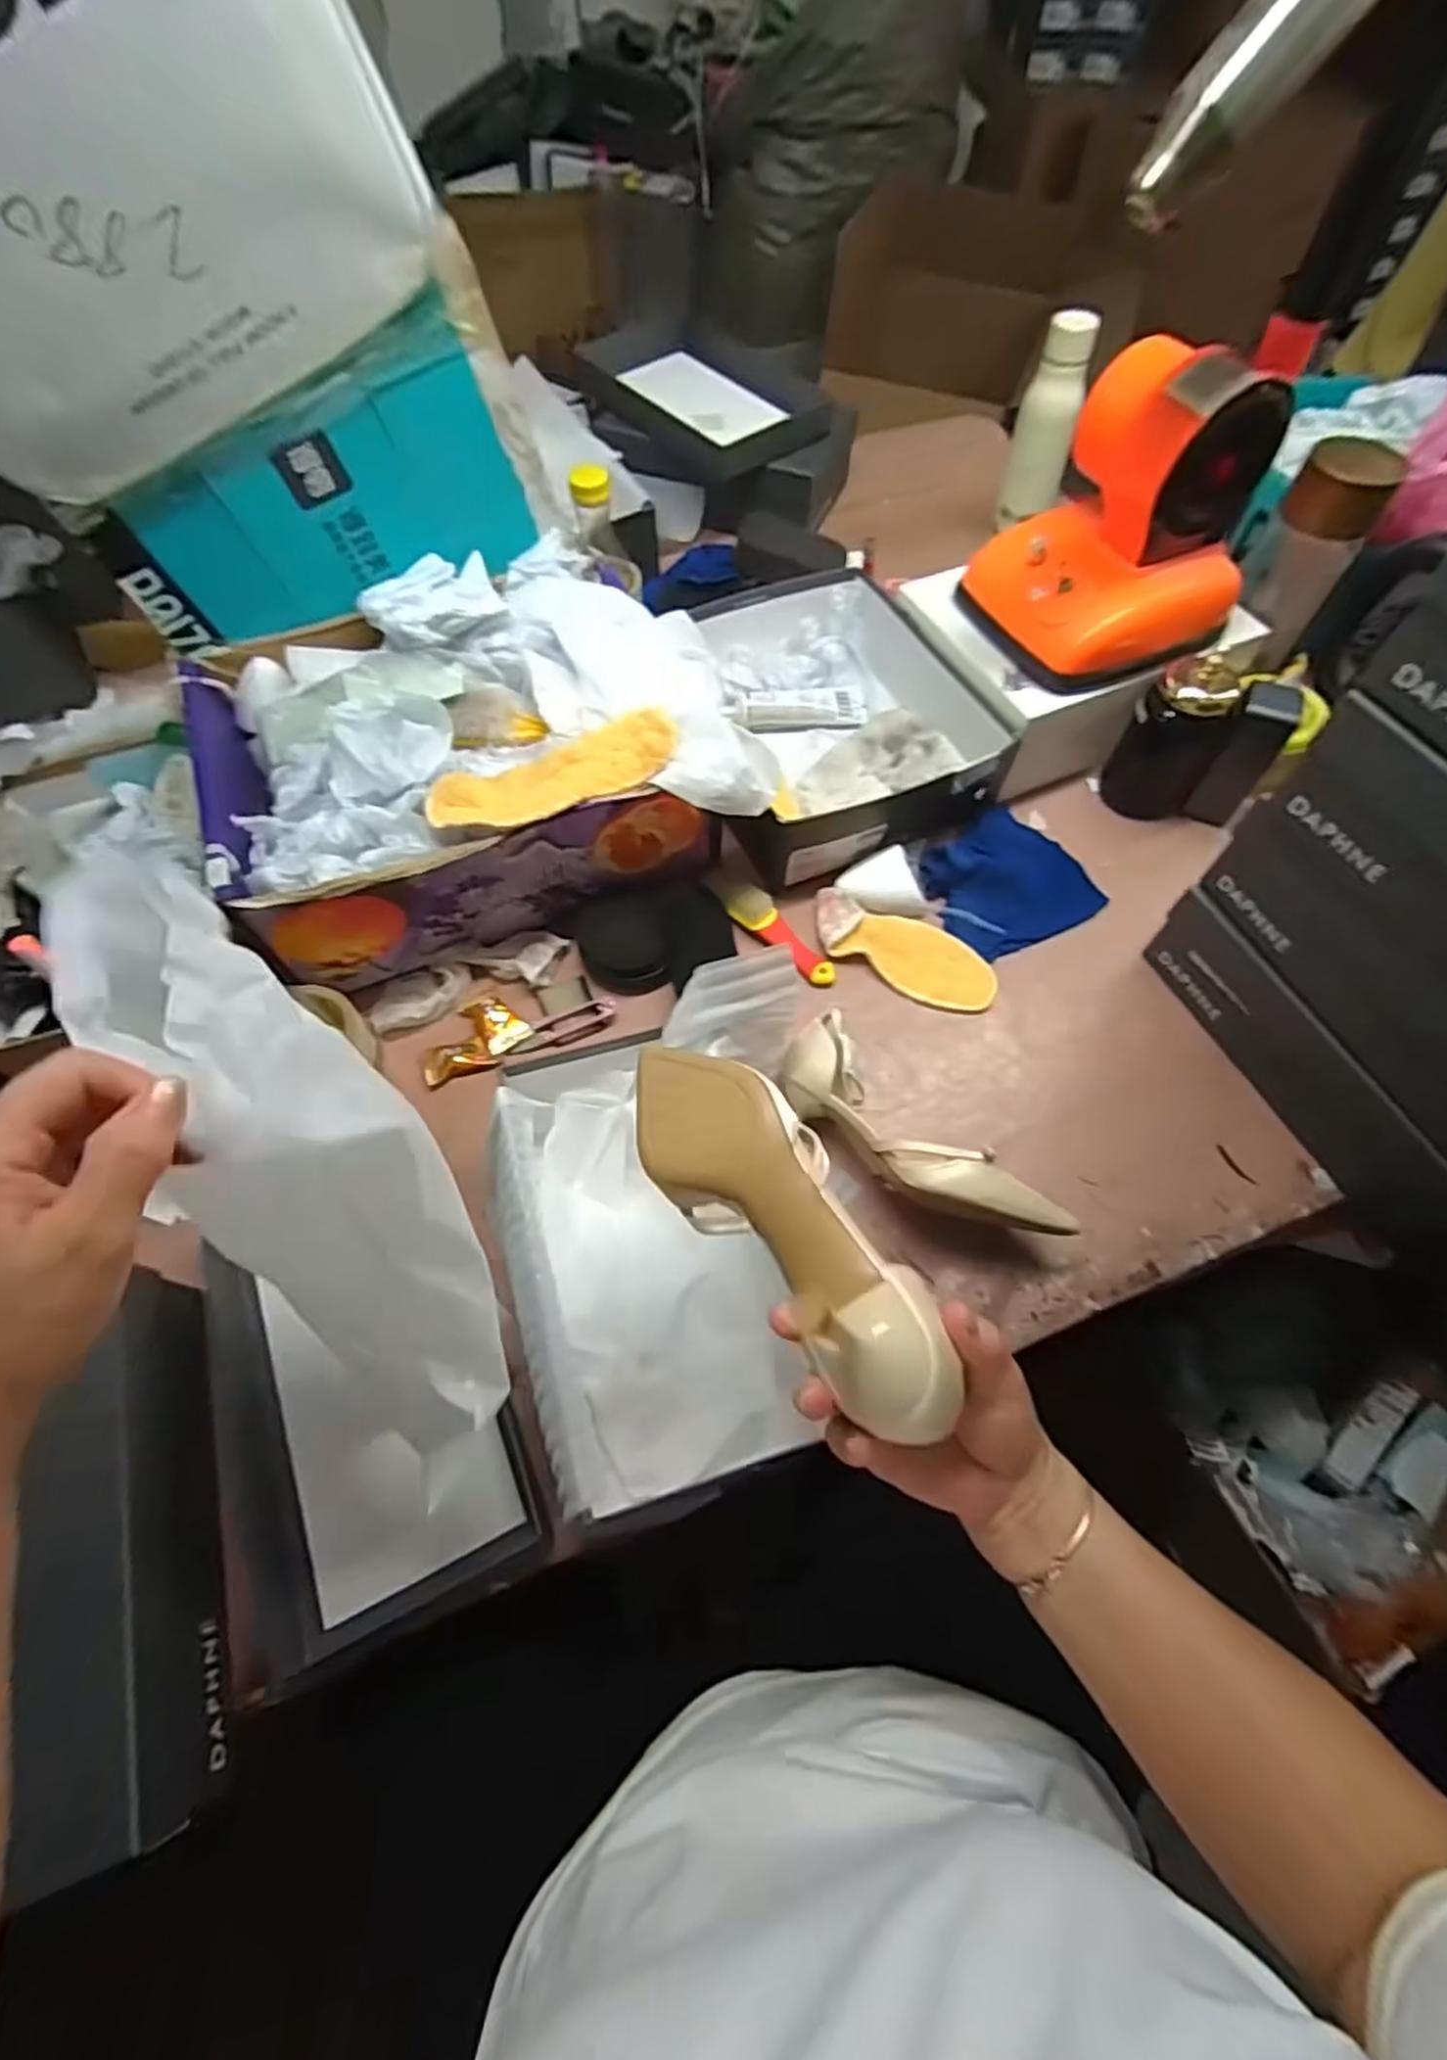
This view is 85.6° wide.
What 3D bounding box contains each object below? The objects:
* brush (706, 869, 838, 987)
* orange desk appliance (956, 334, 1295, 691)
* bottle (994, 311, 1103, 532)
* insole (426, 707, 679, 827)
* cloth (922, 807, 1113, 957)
[{"bbox_3d":[0.041,-0.096,0.722,0.040,0.026,0.152,-33,67,-17],"label":"brush"},{"bbox_3d":[0.350,-0.449,0.686,0.182,0.198,0.181,-26,65,-14],"label":"orange desk appliance"},{"bbox_3d":[0.374,-0.695,0.908,0.057,0.194,0.068,3,62,1],"label":"bottle"},{"bbox_3d":[-0.132,-0.202,0.622,0.199,0.017,0.070,-21,69,-6],"label":"insole"},{"bbox_3d":[0.271,-0.144,0.748,0.143,0.035,0.142,-30,66,-16],"label":"cloth"}]

